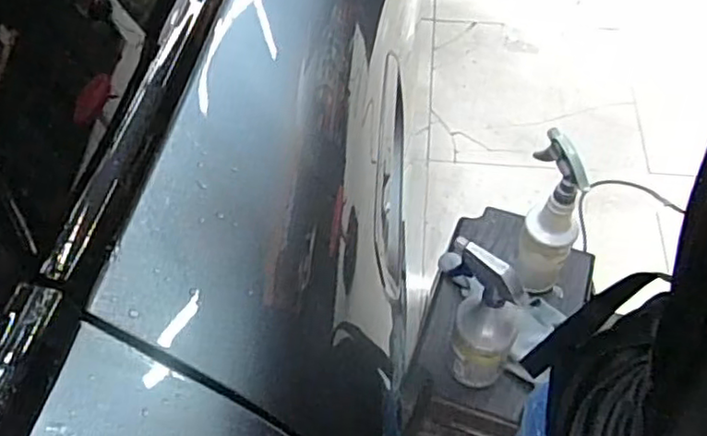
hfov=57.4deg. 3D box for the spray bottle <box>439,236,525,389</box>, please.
[{"bbox_3d":[0.176,0.152,0.921,0.101,0.300,0.065,30,60,21],"label":"spray bottle"}]

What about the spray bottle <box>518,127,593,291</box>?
[{"bbox_3d":[0.302,0.014,1.012,0.094,0.310,0.074,27,59,19],"label":"spray bottle"}]

